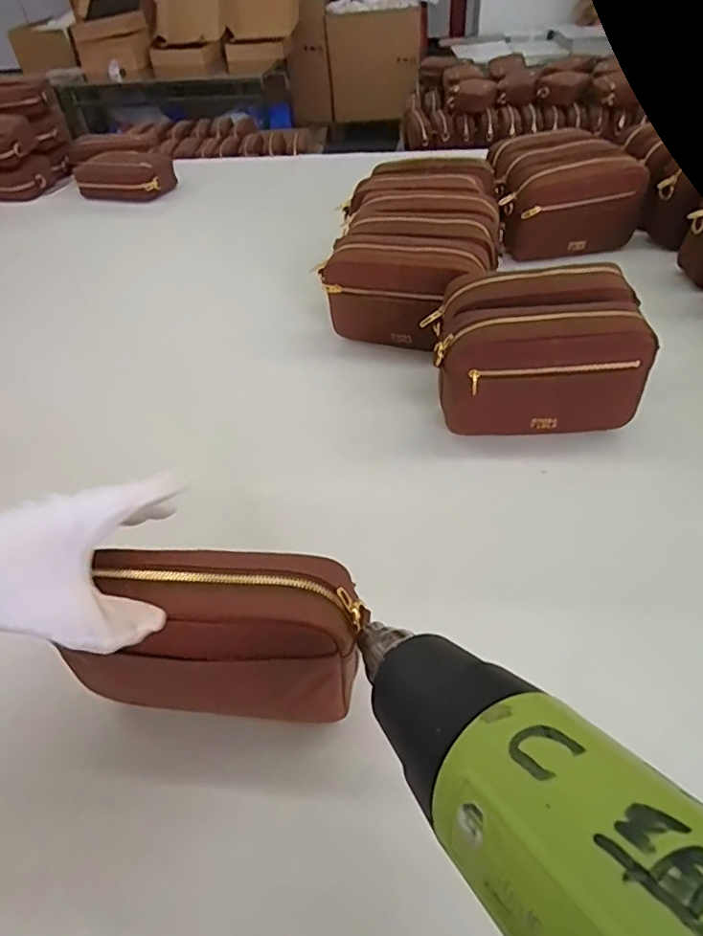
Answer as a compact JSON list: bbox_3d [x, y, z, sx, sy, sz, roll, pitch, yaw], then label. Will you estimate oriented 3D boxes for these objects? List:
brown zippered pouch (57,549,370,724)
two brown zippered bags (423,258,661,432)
[{"bbox_3d":[-0.082,0.106,0.359,0.172,0.091,0.075,1,46,5],"label":"brown zippered pouch"},{"bbox_3d":[0.182,-0.124,0.578,0.195,0.117,0.139,-6,46,-2],"label":"two brown zippered bags"}]

